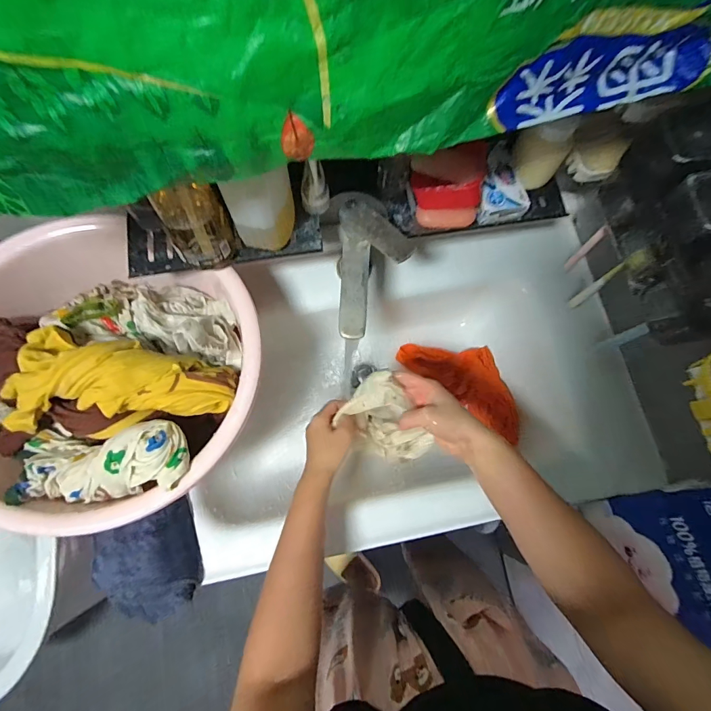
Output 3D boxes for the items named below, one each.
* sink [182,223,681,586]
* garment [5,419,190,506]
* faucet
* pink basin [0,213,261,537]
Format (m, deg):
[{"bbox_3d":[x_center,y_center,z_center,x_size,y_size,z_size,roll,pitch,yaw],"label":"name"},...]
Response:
[{"bbox_3d":[0.095,0.049,0.681,0.693,0.179,0.459,-9,75,-4],"label":"sink"},{"bbox_3d":[-0.288,0.119,0.439,0.203,0.059,0.081,-4,75,-3],"label":"garment"},{"bbox_3d":[0.023,-0.117,0.505,0.094,0.075,0.178,0,75,-2],"label":"faucet"},{"bbox_3d":[-0.309,0.011,0.487,0.377,0.137,0.359,-11,75,-5],"label":"pink basin"}]

